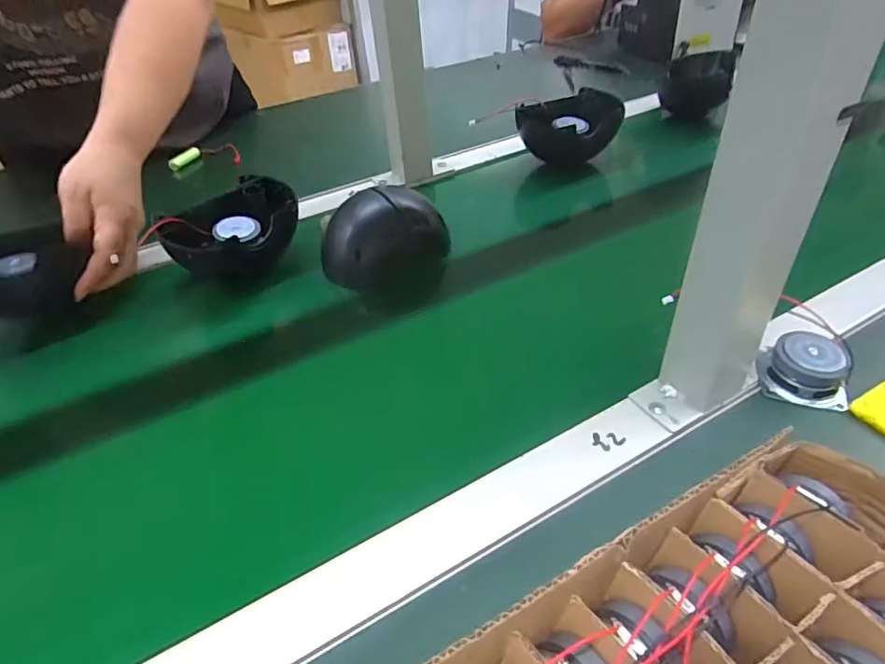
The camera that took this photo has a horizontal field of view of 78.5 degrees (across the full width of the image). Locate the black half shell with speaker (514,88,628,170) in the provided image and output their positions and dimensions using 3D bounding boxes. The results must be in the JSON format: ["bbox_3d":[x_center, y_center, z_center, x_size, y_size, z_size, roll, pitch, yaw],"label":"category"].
[{"bbox_3d":[0.158,-0.254,0.679,0.122,0.075,0.066,3,42,10],"label":"black half shell with speaker"}]

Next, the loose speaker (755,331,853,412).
[{"bbox_3d":[0.245,0.026,0.366,0.053,0.034,0.043,19,47,26],"label":"loose speaker"}]

